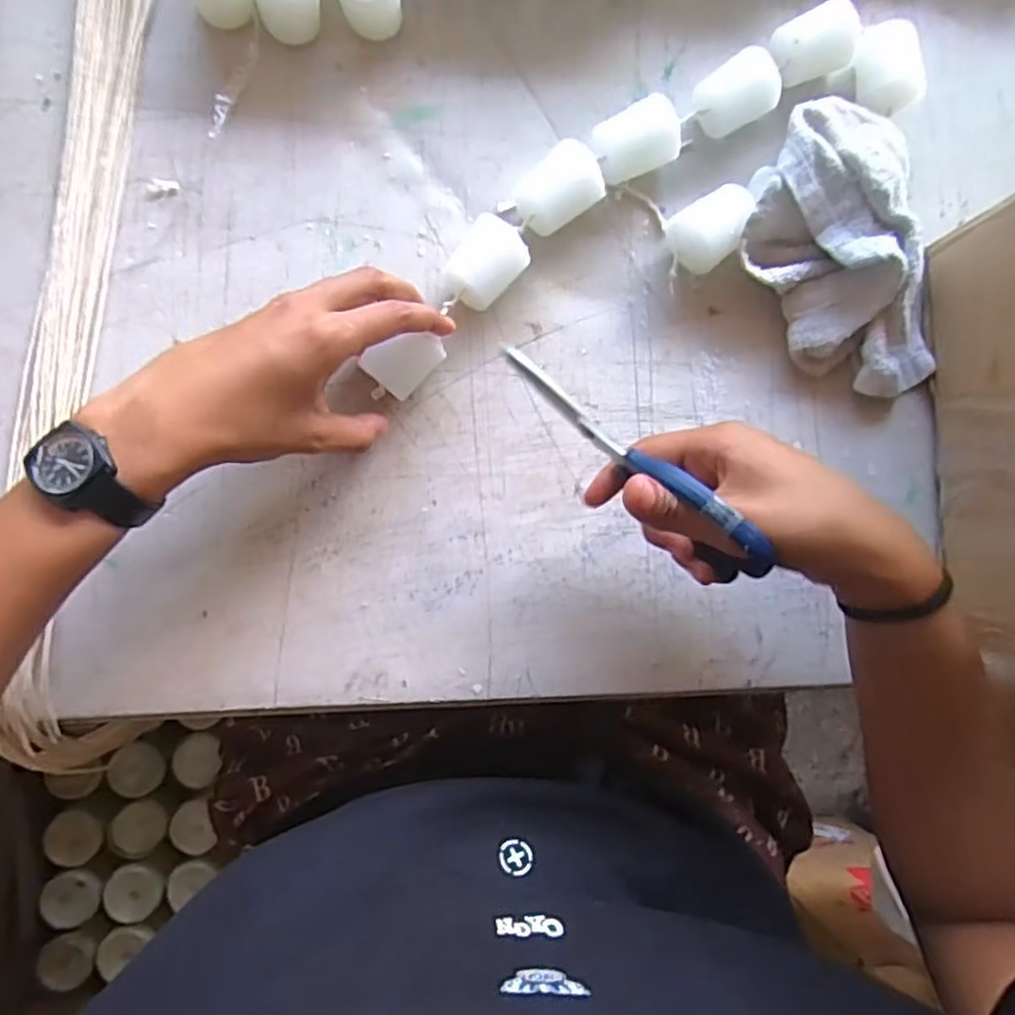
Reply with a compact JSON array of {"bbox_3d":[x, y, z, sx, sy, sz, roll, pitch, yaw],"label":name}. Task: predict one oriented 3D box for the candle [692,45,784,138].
[{"bbox_3d":[0.140,-0.252,0.430,0.055,0.041,0.041,-34,91,-9],"label":"candle"}]

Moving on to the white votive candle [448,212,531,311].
[{"bbox_3d":[-0.013,-0.142,0.410,0.036,0.032,0.047,39,82,-3],"label":"white votive candle"}]

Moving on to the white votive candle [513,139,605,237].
[{"bbox_3d":[0.029,-0.193,0.415,0.055,0.037,0.049,-33,90,-9],"label":"white votive candle"}]

